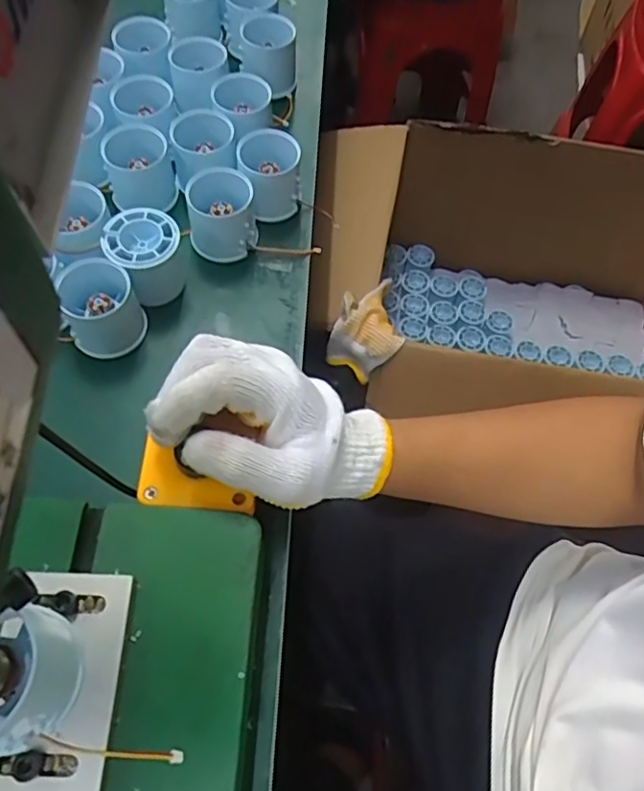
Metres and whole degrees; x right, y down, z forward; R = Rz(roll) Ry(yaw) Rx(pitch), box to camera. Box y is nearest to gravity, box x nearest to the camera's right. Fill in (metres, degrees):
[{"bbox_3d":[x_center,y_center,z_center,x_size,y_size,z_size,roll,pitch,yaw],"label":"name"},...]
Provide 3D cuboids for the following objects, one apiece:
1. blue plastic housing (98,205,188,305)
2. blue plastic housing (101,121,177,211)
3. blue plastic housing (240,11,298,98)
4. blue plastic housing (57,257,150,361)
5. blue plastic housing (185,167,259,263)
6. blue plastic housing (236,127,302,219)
[{"bbox_3d":[-0.132,-0.104,0.464,0.052,0.055,0.051,1,63,-2],"label":"blue plastic housing"},{"bbox_3d":[-0.149,-0.184,0.501,0.053,0.053,0.049,-13,65,-9],"label":"blue plastic housing"},{"bbox_3d":[-0.050,-0.325,0.580,0.051,0.048,0.055,-4,64,-5],"label":"blue plastic housing"},{"bbox_3d":[-0.160,-0.064,0.444,0.051,0.051,0.052,1,63,-2],"label":"blue plastic housing"},{"bbox_3d":[-0.079,-0.144,0.487,0.053,0.051,0.049,1,63,-2],"label":"blue plastic housing"},{"bbox_3d":[-0.044,-0.183,0.506,0.048,0.050,0.050,-4,64,-5],"label":"blue plastic housing"}]

